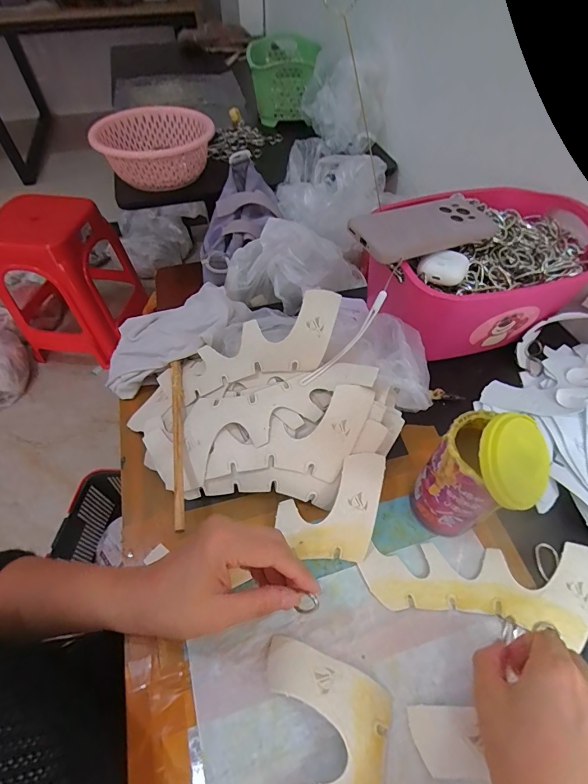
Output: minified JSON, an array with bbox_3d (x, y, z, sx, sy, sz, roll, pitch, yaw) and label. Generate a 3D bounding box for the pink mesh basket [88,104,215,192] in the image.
[{"bbox_3d":[-0.271,-0.489,0.755,0.219,0.082,0.225,-24,56,-17],"label":"pink mesh basket"}]

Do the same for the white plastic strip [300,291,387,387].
[{"bbox_3d":[0.055,-0.052,0.402,0.127,0.022,0.008,-48,64,1],"label":"white plastic strip"}]

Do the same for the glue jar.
[{"bbox_3d":[0.146,0.074,0.310,0.056,0.145,0.073,-31,60,-21],"label":"glue jar"}]

